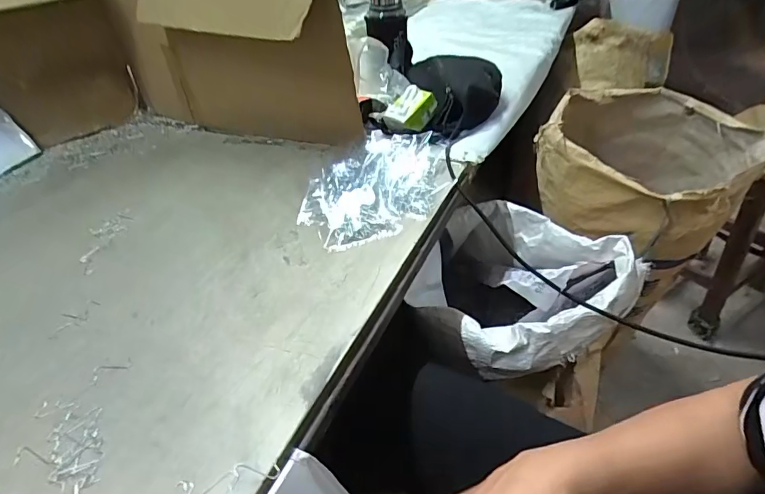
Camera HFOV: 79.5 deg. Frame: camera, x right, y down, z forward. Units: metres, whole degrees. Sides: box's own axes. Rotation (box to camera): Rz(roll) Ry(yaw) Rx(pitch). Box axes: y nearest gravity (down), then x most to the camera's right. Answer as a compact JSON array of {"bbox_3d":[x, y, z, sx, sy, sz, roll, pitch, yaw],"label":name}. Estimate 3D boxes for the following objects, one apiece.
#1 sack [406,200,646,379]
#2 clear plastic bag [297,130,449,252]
[{"bbox_3d":[0.187,0.076,0.674,0.279,0.223,0.250,18,44,27],"label":"sack"},{"bbox_3d":[-0.010,-0.084,0.606,0.159,0.023,0.241,14,43,24],"label":"clear plastic bag"}]

